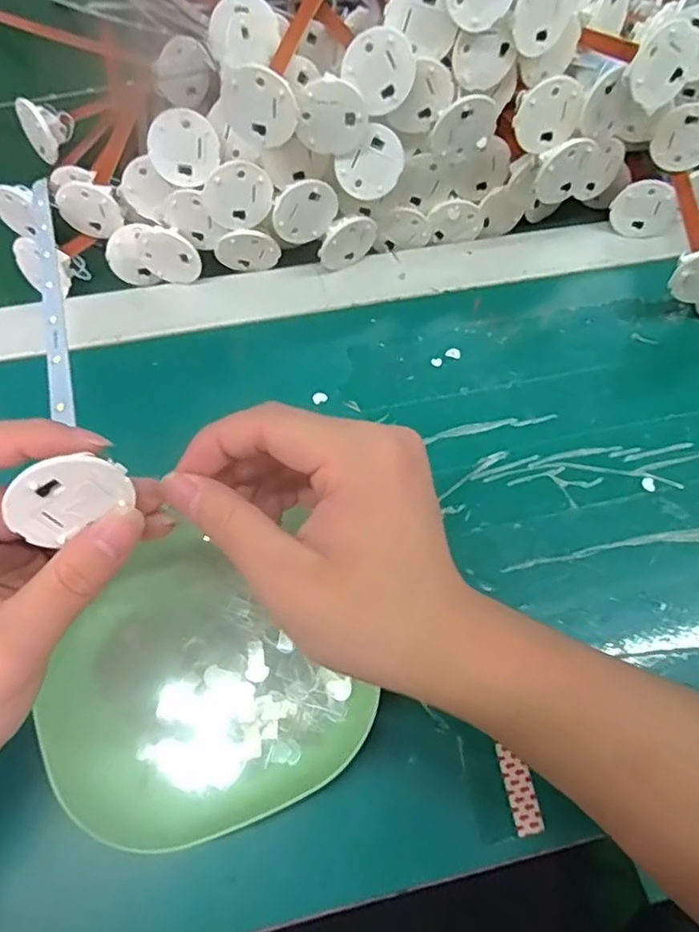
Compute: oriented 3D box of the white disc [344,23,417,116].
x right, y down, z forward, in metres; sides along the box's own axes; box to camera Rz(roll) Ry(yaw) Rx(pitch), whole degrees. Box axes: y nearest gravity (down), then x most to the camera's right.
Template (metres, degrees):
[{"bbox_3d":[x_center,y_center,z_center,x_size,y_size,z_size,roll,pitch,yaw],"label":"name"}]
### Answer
[{"bbox_3d":[0.017,-0.203,0.320,0.034,0.038,0.007,-39,44,16],"label":"white disc"}]

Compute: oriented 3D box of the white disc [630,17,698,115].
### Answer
[{"bbox_3d":[0.161,-0.204,0.321,0.035,0.037,0.006,8,41,-33],"label":"white disc"}]

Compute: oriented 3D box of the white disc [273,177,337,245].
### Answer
[{"bbox_3d":[-0.026,-0.145,0.360,0.036,0.037,0.004,6,44,-43],"label":"white disc"}]

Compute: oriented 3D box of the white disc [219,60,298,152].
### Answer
[{"bbox_3d":[-0.044,-0.177,0.310,0.037,0.038,0.008,11,65,2],"label":"white disc"}]

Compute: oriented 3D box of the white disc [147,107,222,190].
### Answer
[{"bbox_3d":[-0.091,-0.175,0.347,0.038,0.037,0.006,-34,28,21],"label":"white disc"}]

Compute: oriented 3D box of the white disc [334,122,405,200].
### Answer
[{"bbox_3d":[0.013,-0.168,0.353,0.038,0.033,0.004,-38,36,17],"label":"white disc"}]

